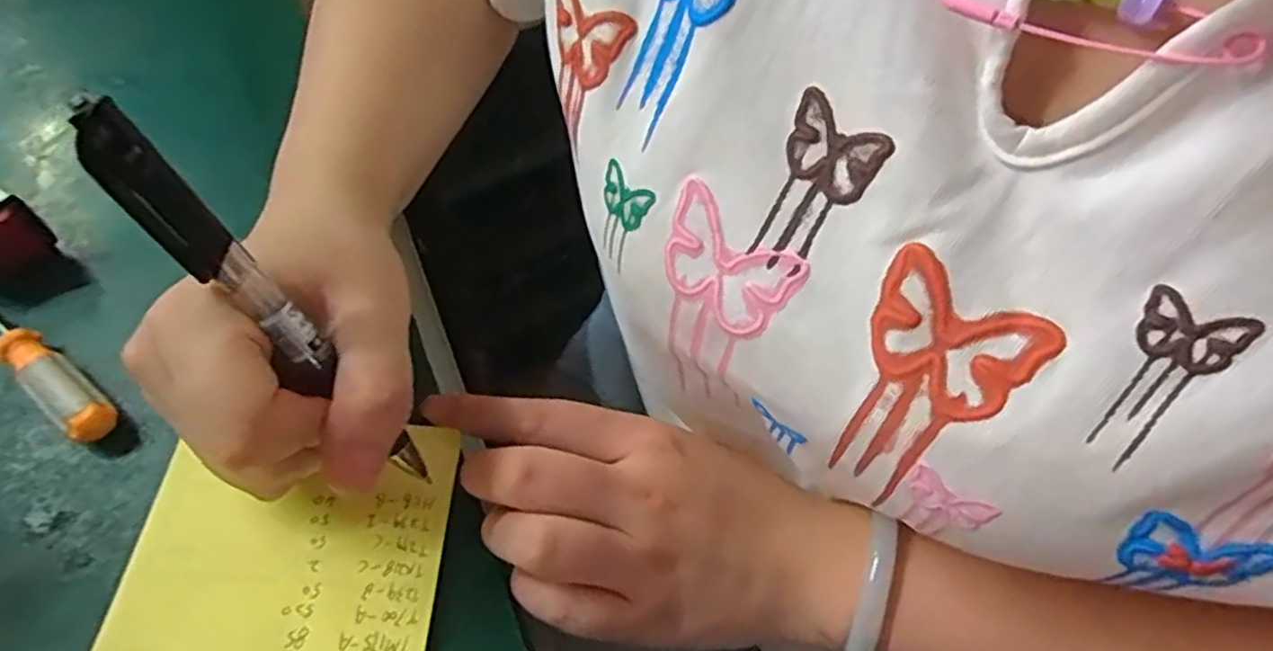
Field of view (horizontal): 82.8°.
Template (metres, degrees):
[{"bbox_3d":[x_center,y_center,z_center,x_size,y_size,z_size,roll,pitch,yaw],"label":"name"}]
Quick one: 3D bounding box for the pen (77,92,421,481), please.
[{"bbox_3d":[-0.103,-0.002,0.204,0.010,0.132,0.014,2,44,45],"label":"pen"}]

